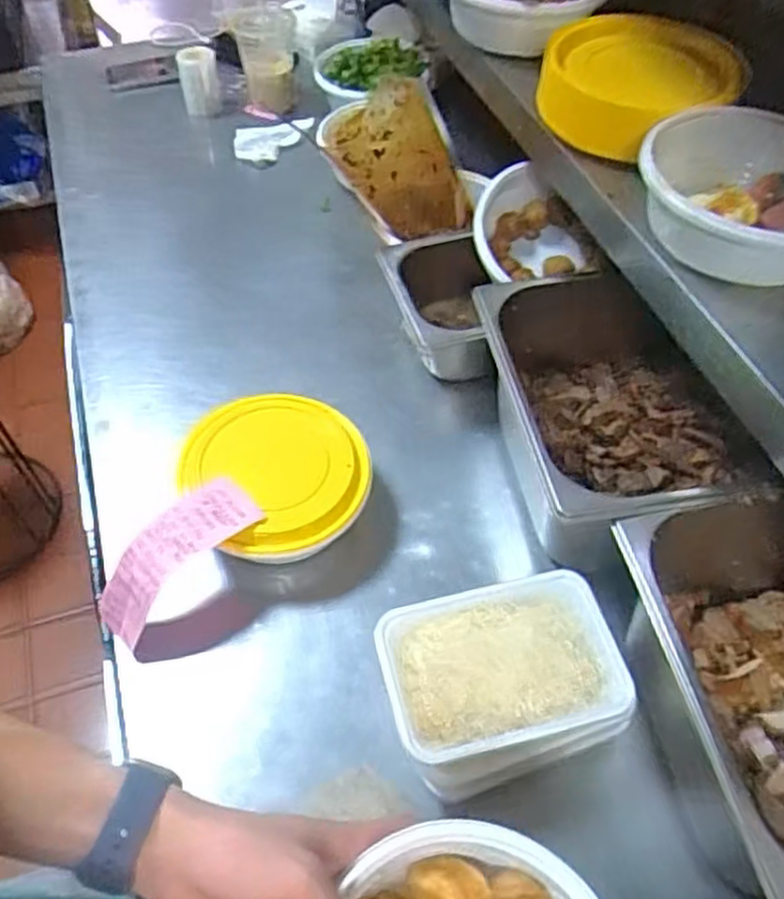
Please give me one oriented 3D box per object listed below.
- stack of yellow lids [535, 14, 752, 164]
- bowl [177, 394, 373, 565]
[{"bbox_3d":[0.217,-0.323,0.657,0.167,0.046,0.162,22,56,16],"label":"stack of yellow lids"},{"bbox_3d":[-0.102,0.023,0.675,0.155,0.068,0.167,0,53,0],"label":"bowl"}]

